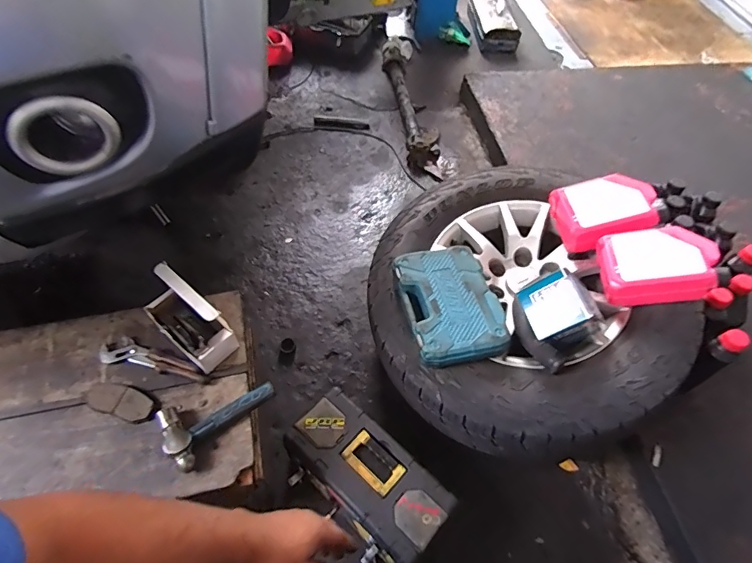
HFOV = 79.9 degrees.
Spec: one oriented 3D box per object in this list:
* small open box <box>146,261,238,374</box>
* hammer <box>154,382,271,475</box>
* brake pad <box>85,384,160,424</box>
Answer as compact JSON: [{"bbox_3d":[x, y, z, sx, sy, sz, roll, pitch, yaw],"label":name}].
[{"bbox_3d":[-0.361,0.072,0.856,0.161,0.141,0.087,34,61,19],"label":"small open box"},{"bbox_3d":[-0.297,0.231,0.819,0.113,0.030,0.202,38,62,21],"label":"hammer"},{"bbox_3d":[-0.469,0.224,0.832,0.151,0.017,0.057,18,56,10],"label":"brake pad"}]

